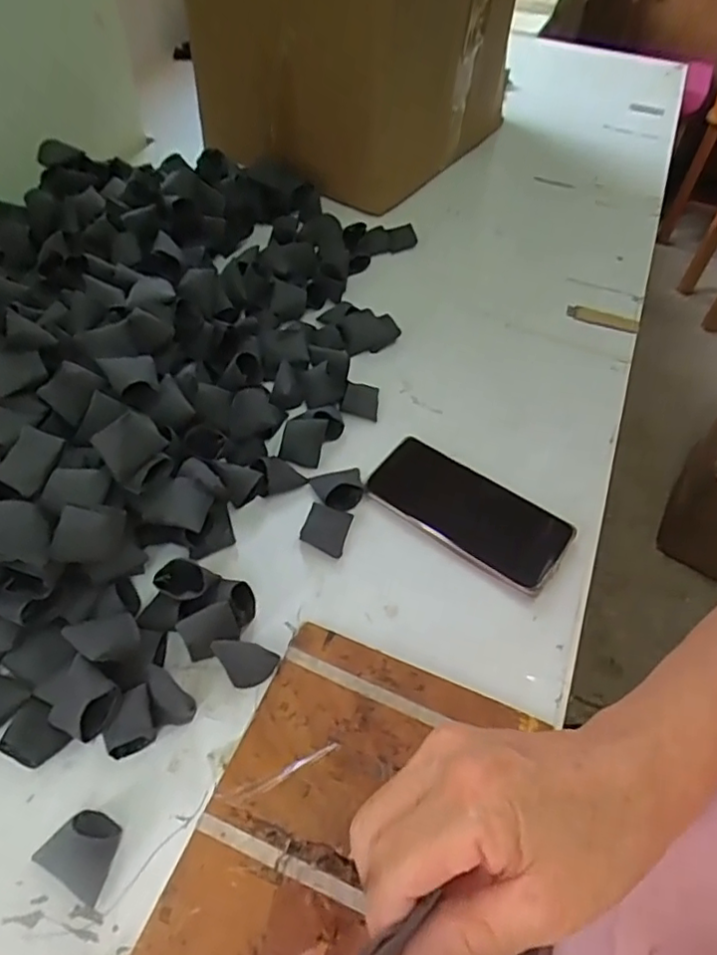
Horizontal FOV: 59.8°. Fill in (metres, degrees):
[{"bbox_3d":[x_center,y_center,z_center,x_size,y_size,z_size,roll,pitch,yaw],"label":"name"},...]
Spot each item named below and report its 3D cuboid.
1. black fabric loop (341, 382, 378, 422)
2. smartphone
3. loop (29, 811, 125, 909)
[{"bbox_3d":[0.003,-0.072,0.577,0.033,0.010,0.037,18,62,-13],"label":"black fabric loop"},{"bbox_3d":[0.090,0.025,0.501,0.158,0.011,0.080,32,56,16],"label":"smartphone"},{"bbox_3d":[-0.151,0.202,0.339,0.041,0.032,0.036,26,56,17],"label":"loop"}]

